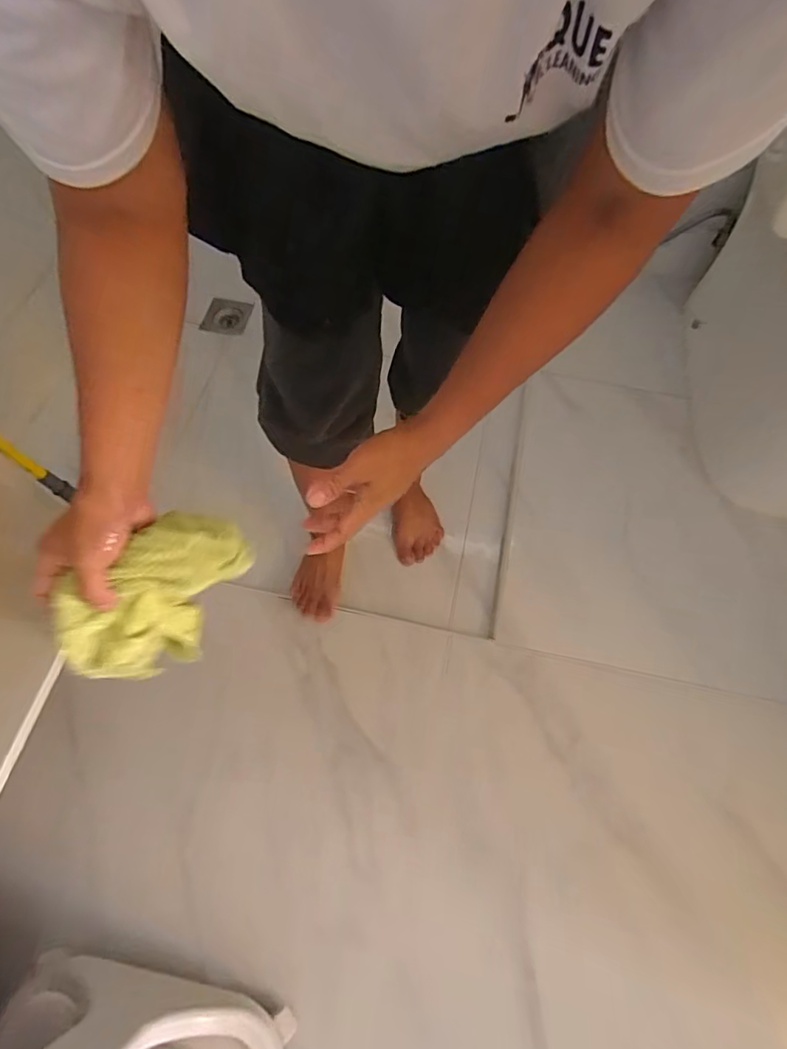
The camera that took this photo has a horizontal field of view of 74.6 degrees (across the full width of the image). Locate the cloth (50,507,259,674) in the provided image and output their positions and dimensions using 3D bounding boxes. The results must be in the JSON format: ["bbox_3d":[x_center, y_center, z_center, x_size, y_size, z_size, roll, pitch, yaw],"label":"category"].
[{"bbox_3d":[-0.199,0.062,0.440,0.161,0.118,0.065,-39,68,-16],"label":"cloth"}]

